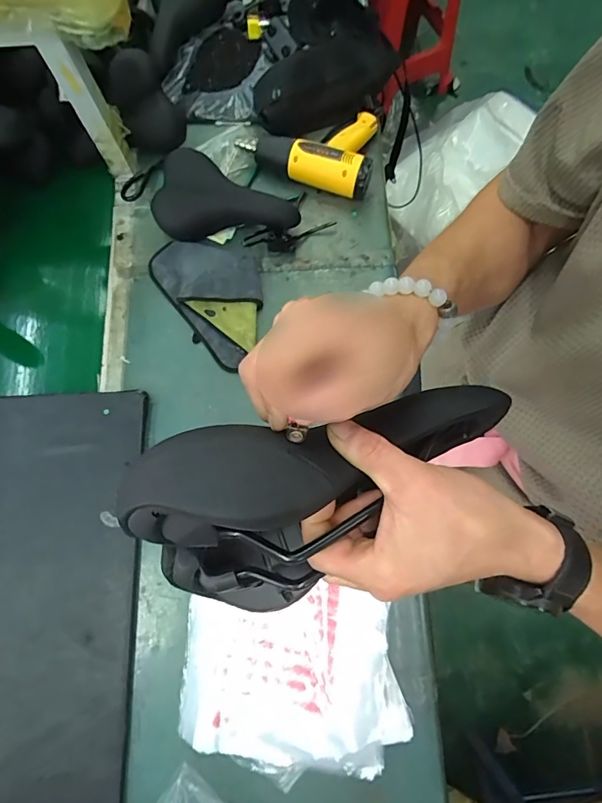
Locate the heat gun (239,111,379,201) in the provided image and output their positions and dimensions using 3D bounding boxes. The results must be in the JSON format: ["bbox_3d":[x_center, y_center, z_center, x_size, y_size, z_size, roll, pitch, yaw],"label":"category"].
[{"bbox_3d":[0.024,-0.521,0.855,0.268,0.069,0.187,19,77,6],"label":"heat gun"}]

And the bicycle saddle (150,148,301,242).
[{"bbox_3d":[-0.141,-0.391,0.817,0.263,0.090,0.136,-6,76,0],"label":"bicycle saddle"}]

